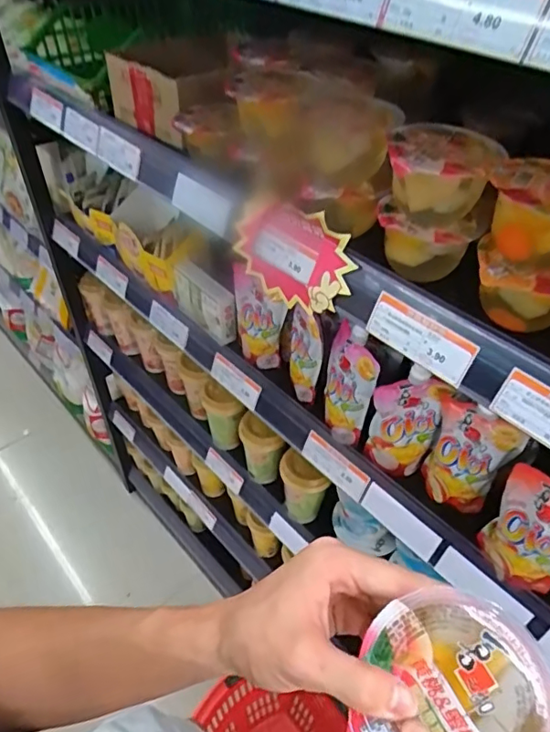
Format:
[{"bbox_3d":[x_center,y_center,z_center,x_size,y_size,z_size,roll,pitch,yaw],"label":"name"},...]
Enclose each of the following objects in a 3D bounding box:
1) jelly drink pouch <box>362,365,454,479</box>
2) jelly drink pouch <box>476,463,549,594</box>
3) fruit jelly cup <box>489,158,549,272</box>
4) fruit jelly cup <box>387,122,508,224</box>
[{"bbox_3d":[0.140,0.062,0.559,0.070,0.153,0.028,8,46,6],"label":"jelly drink pouch"},{"bbox_3d":[0.237,0.144,0.468,0.027,0.160,0.080,-33,55,-29],"label":"jelly drink pouch"},{"bbox_3d":[0.194,-0.107,0.371,0.084,0.051,0.070,25,50,22],"label":"fruit jelly cup"},{"bbox_3d":[0.126,-0.149,0.409,0.079,0.051,0.084,1,46,-1],"label":"fruit jelly cup"}]

